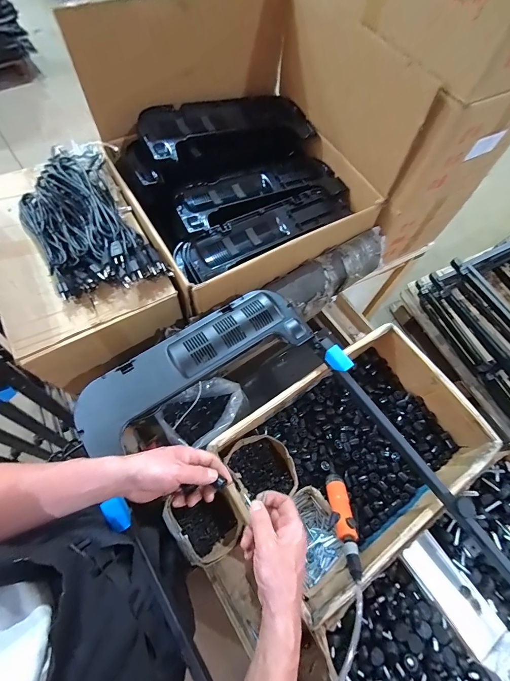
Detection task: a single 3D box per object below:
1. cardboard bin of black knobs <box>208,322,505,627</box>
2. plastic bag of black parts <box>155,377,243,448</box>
[{"bbox_3d":[0.210,0.242,0.692,0.526,0.159,0.356,-33,71,-17],"label":"cardboard bin of black knobs"},{"bbox_3d":[-0.109,0.163,0.685,0.179,0.074,0.113,-33,71,-17],"label":"plastic bag of black parts"}]

